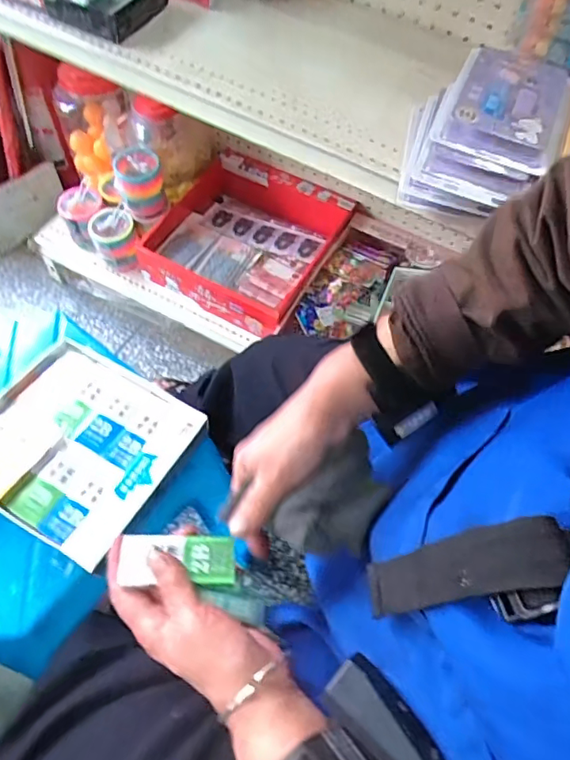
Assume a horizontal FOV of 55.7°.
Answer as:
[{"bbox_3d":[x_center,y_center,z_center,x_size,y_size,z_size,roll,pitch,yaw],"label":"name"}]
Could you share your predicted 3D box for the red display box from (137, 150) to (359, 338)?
[{"bbox_3d":[-0.082,-0.290,1.074,0.355,0.119,0.336,29,64,12],"label":"red display box"}]

